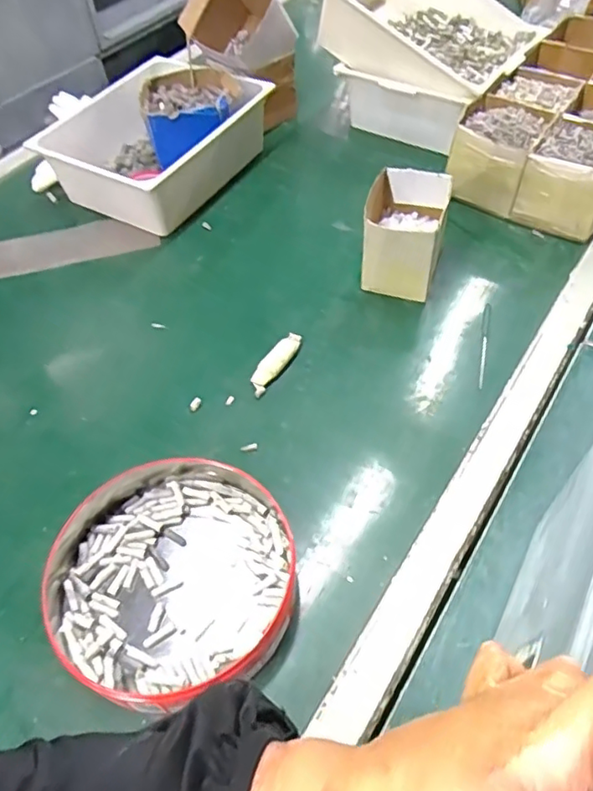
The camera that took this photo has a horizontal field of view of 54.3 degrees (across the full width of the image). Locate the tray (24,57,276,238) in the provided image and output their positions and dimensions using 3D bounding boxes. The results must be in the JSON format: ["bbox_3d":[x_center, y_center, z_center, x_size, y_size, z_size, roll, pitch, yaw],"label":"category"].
[{"bbox_3d":[-0.254,-0.475,1.074,0.273,0.145,0.355,27,60,22],"label":"tray"}]

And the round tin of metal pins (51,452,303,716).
[{"bbox_3d":[-0.137,0.183,0.627,0.253,0.052,0.258,-2,53,3],"label":"round tin of metal pins"}]

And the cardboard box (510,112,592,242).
[{"bbox_3d":[0.457,-0.346,0.943,0.145,0.130,0.137,29,61,24],"label":"cardboard box"}]

